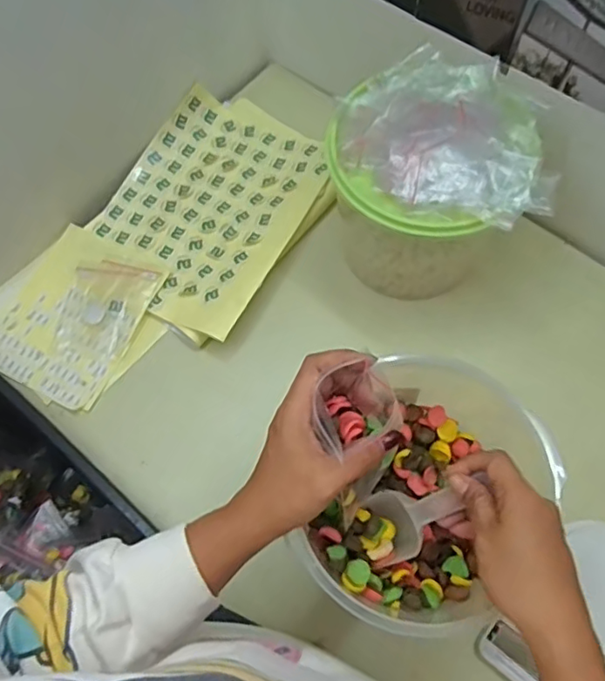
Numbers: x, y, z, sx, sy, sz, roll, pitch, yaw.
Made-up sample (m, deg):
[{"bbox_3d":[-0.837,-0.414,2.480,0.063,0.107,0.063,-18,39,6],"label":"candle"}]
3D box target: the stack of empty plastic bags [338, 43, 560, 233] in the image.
[{"bbox_3d":[0.142,-0.204,0.560,0.214,0.038,0.178,17,69,9],"label":"stack of empty plastic bags"}]

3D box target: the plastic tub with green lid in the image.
[{"bbox_3d":[0.138,-0.167,0.641,0.209,0.212,0.184,19,70,10],"label":"plastic tub with green lid"}]

